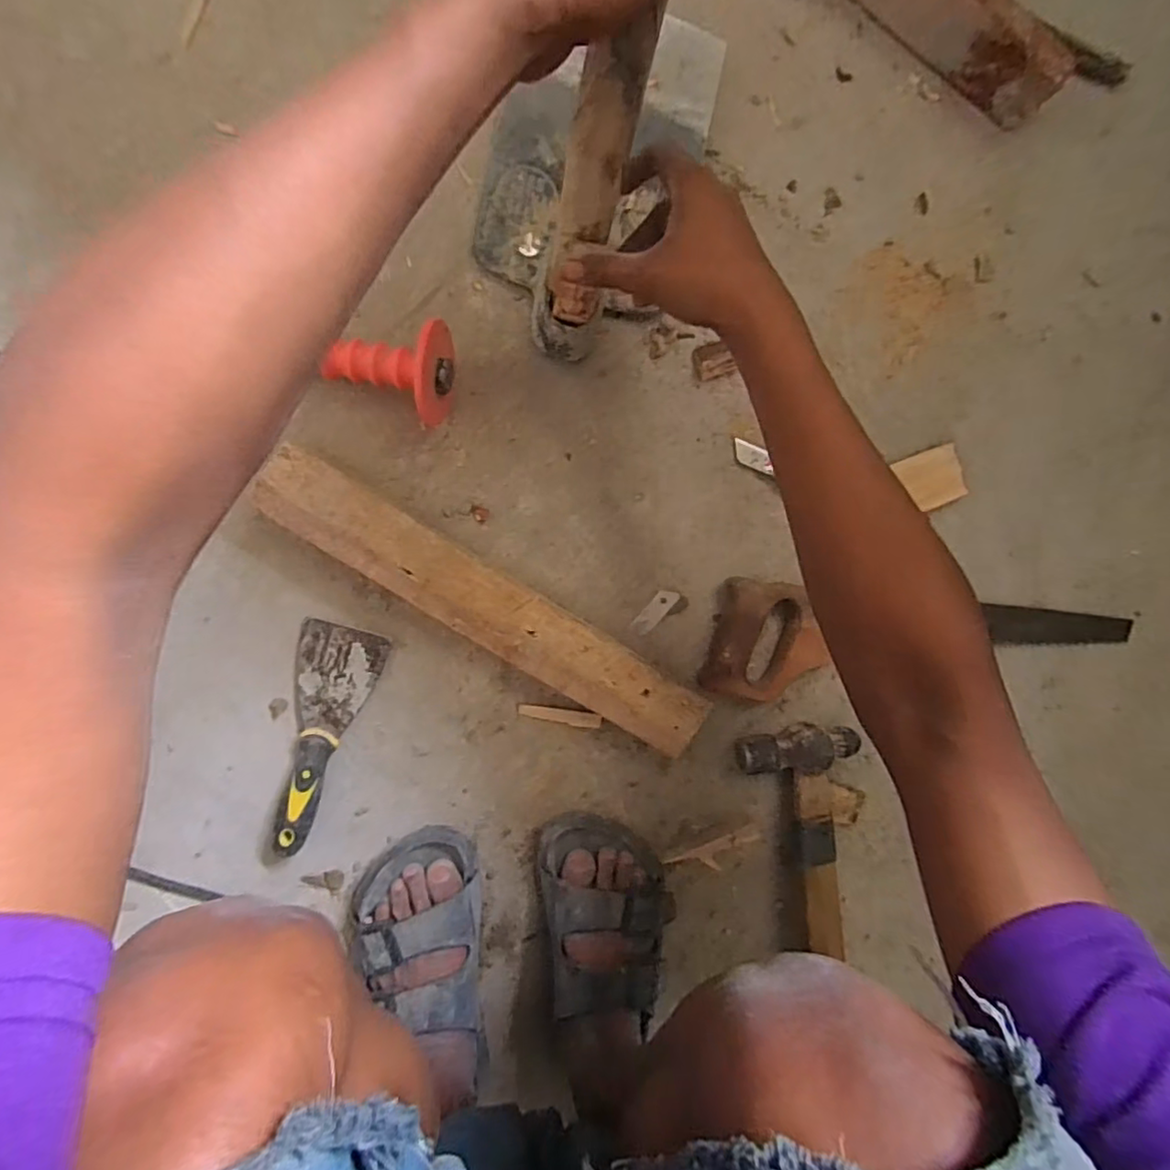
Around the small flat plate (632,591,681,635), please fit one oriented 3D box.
[{"bbox_3d":[0.064,0.024,0.538,0.018,0.004,0.049,39,91,-10],"label":"small flat plate"}]

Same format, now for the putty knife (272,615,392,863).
[{"bbox_3d":[-0.225,0.131,0.504,0.069,0.021,0.195,14,95,-9],"label":"putty knife"}]

